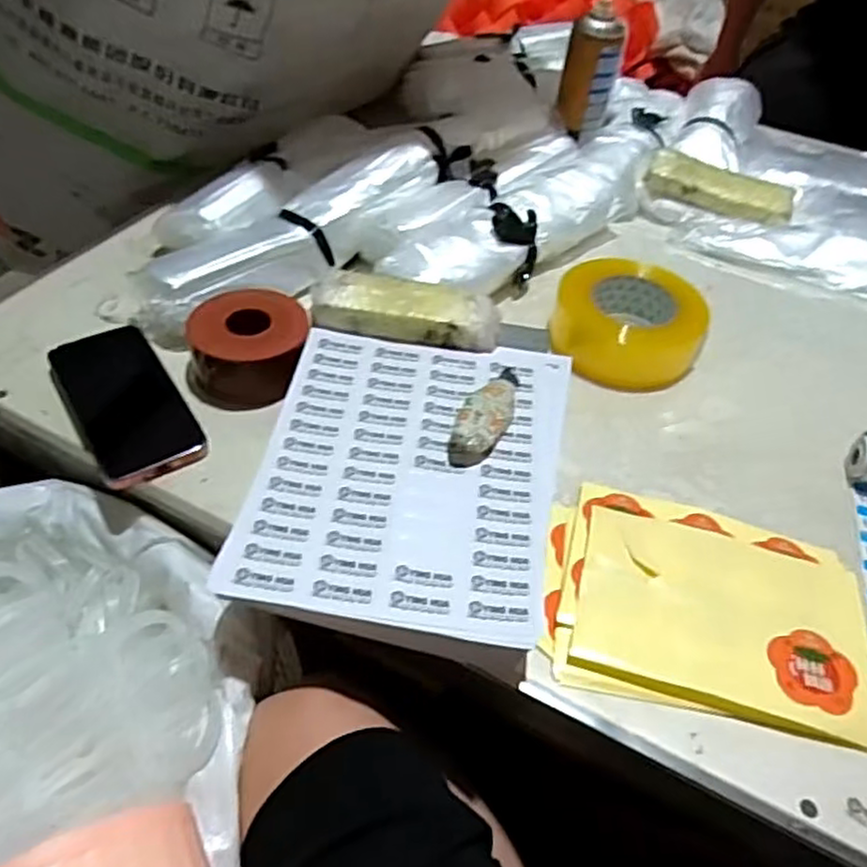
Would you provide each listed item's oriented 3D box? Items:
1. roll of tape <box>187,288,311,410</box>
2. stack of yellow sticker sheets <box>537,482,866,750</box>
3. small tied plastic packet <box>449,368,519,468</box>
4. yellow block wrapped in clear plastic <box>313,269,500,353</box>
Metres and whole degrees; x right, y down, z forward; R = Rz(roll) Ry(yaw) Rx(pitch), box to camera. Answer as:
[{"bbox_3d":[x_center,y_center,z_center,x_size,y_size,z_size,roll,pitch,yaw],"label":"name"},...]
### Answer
[{"bbox_3d":[-0.156,-0.070,0.601,0.098,0.052,0.112,-1,47,-8],"label":"roll of tape"},{"bbox_3d":[0.184,0.114,0.482,0.208,0.014,0.153,13,47,6],"label":"stack of yellow sticker sheets"},{"bbox_3d":[0.042,-0.019,0.543,0.035,0.018,0.112,18,47,11],"label":"small tied plastic packet"},{"bbox_3d":[-0.023,-0.107,0.613,0.159,0.029,0.061,8,46,1],"label":"yellow block wrapped in clear plastic"}]

